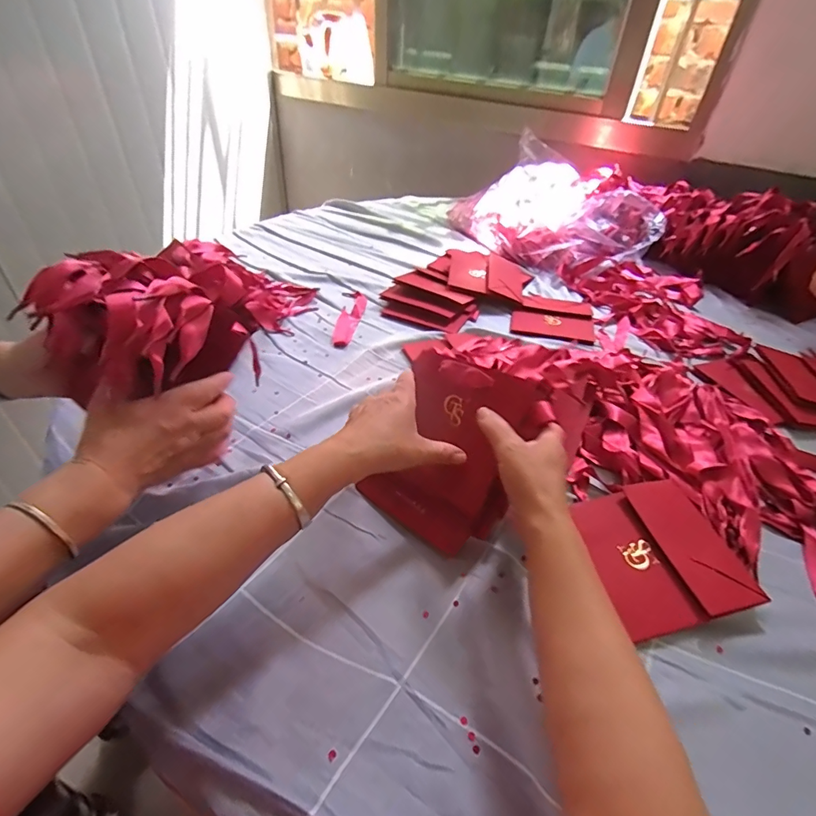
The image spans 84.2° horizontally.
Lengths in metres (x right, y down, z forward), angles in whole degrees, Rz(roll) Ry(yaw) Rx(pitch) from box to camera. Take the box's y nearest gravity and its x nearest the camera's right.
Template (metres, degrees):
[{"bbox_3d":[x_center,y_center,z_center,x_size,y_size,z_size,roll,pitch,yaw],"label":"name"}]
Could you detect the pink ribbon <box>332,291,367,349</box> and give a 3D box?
[{"bbox_3d":[-0.097,-0.154,0.762,0.043,0.007,0.171,3,41,-1],"label":"pink ribbon"}]

